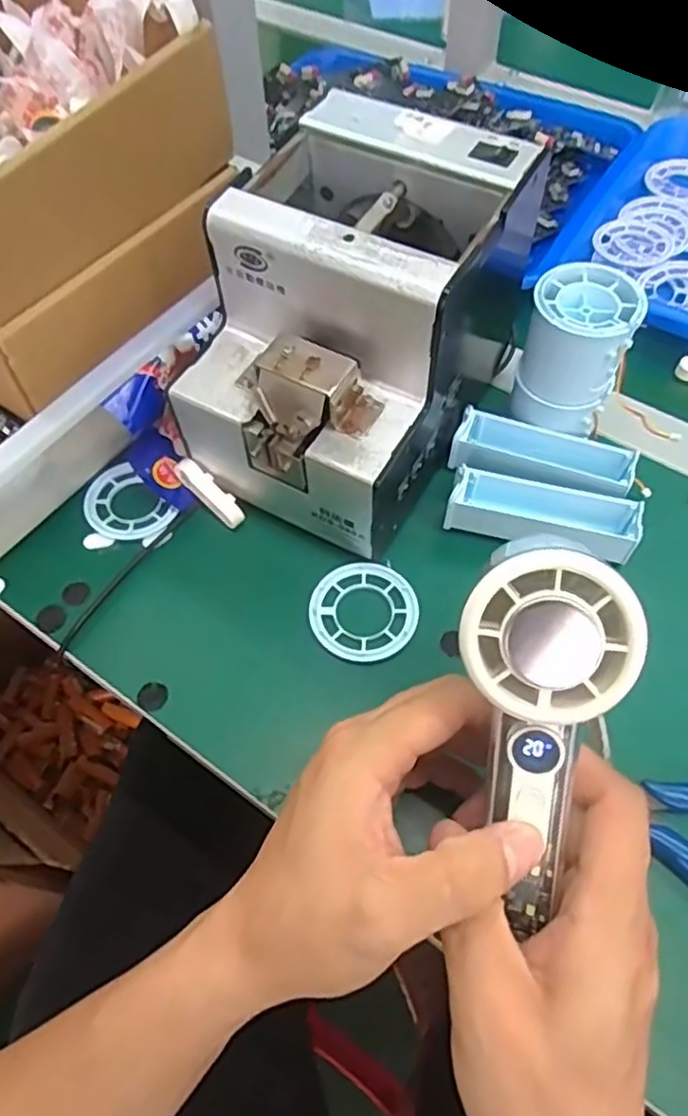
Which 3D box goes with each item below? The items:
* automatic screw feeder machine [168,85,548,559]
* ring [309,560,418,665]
[{"bbox_3d":[0.008,-0.118,0.373,0.133,0.146,0.176,29,64,18],"label":"automatic screw feeder machine"},{"bbox_3d":[0.011,0.028,0.372,0.056,0.004,0.057,-1,59,1],"label":"ring"}]

